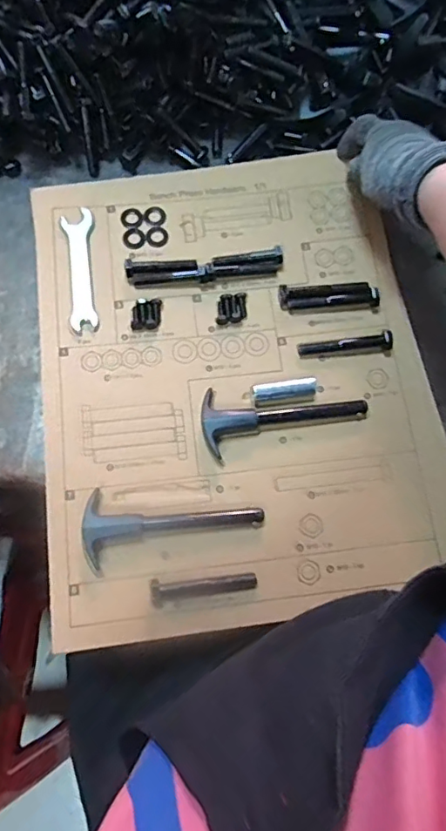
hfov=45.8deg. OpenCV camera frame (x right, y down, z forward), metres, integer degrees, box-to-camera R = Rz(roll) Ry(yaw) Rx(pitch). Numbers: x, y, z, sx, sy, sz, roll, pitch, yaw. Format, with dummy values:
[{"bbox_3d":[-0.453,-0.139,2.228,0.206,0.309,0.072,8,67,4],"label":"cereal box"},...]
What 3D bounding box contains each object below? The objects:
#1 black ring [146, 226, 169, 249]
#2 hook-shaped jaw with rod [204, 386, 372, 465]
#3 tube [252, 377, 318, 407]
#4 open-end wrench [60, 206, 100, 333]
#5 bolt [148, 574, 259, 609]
[{"bbox_3d":[-0.057,-0.155,0.459,0.019,0.004,0.020,-14,76,-4],"label":"black ring"},{"bbox_3d":[0.047,-0.001,0.409,0.128,0.019,0.050,-8,75,-5],"label":"hook-shaped jaw with rod"},{"bbox_3d":[0.049,-0.020,0.414,0.051,0.019,0.020,-5,75,-4],"label":"tube"},{"bbox_3d":[-0.120,-0.123,0.444,0.025,0.005,0.112,-5,75,-4],"label":"open-end wrench"},{"bbox_3d":[-0.013,0.122,0.379,0.075,0.010,0.018,-9,75,-5],"label":"bolt"}]

